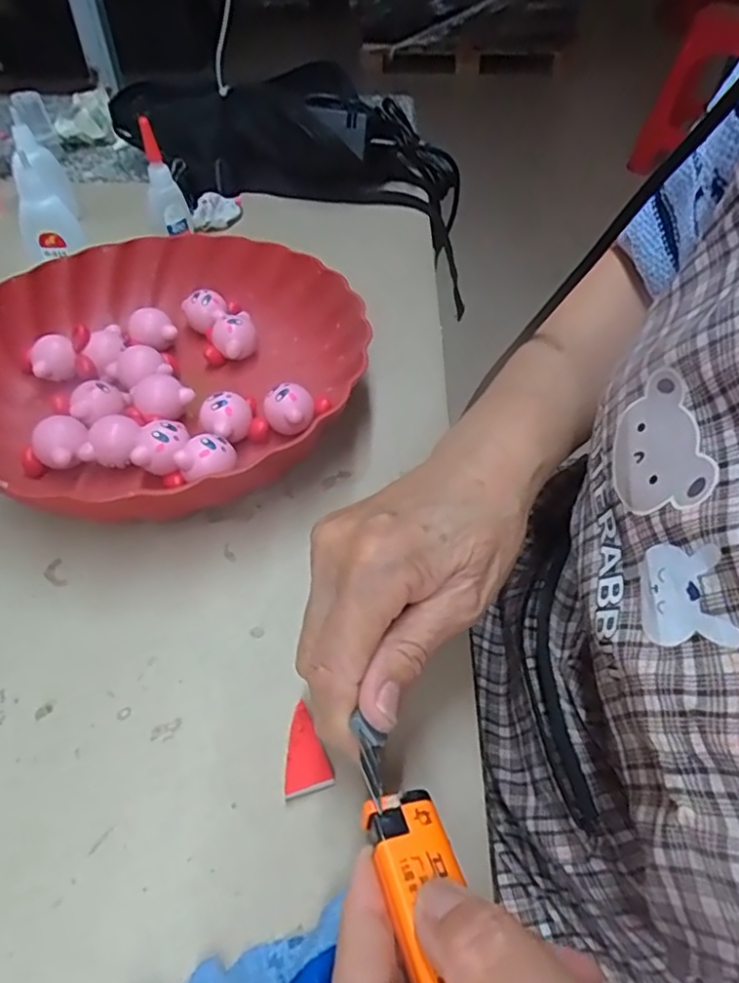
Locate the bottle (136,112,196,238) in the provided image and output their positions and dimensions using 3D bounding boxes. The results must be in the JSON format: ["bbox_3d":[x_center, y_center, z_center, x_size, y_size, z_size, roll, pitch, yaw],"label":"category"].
[{"bbox_3d":[-0.161,-0.240,0.495,0.025,0.094,0.025,-8,48,-4],"label":"bottle"}]

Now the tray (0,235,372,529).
[{"bbox_3d":[-0.125,-0.077,0.378,0.234,0.048,0.239,19,52,19],"label":"tray"}]

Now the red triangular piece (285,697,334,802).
[{"bbox_3d":[-0.028,0.102,0.249,0.018,0.007,0.033,-16,49,-11],"label":"red triangular piece"}]

